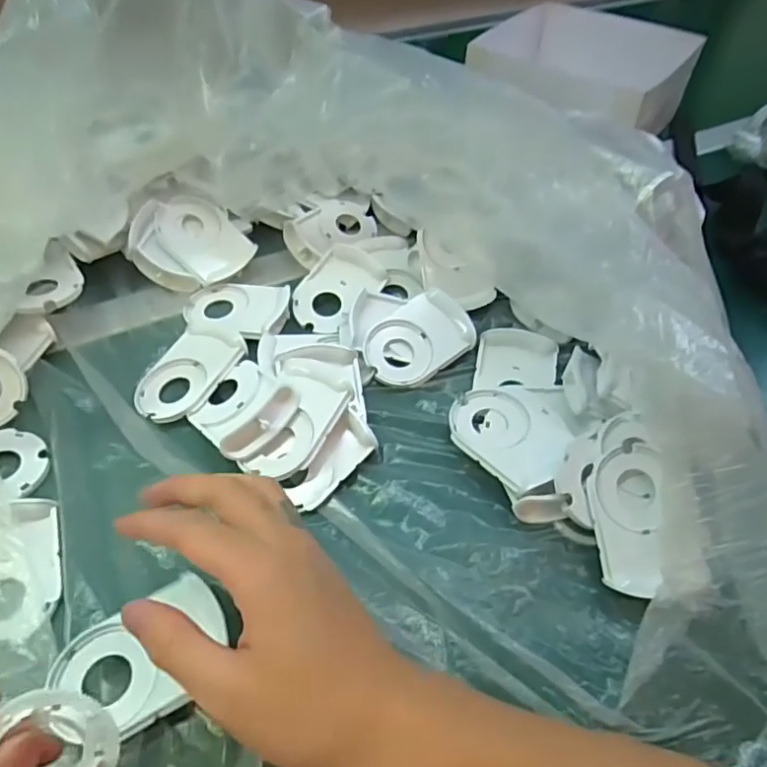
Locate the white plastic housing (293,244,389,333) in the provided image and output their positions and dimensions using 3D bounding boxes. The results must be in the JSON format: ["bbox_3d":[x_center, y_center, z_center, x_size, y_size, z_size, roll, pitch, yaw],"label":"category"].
[{"bbox_3d":[-0.037,-0.077,0.461,0.056,0.022,0.078,26,53,18],"label":"white plastic housing"}]

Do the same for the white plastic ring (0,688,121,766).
[{"bbox_3d":[-0.114,0.126,0.200,0.037,0.008,0.042,-37,97,-5],"label":"white plastic ring"}]

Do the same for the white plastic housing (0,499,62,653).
[{"bbox_3d":[-0.205,0.099,0.304,0.054,0.009,0.076,-10,51,-12],"label":"white plastic housing"}]

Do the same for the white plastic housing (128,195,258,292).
[{"bbox_3d":[-0.164,-0.116,0.484,0.089,0.026,0.083,-25,81,-18],"label":"white plastic housing"}]

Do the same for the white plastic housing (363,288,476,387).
[{"bbox_3d":[0.026,-0.032,0.427,0.080,0.010,0.057,-37,77,-14],"label":"white plastic housing"}]

